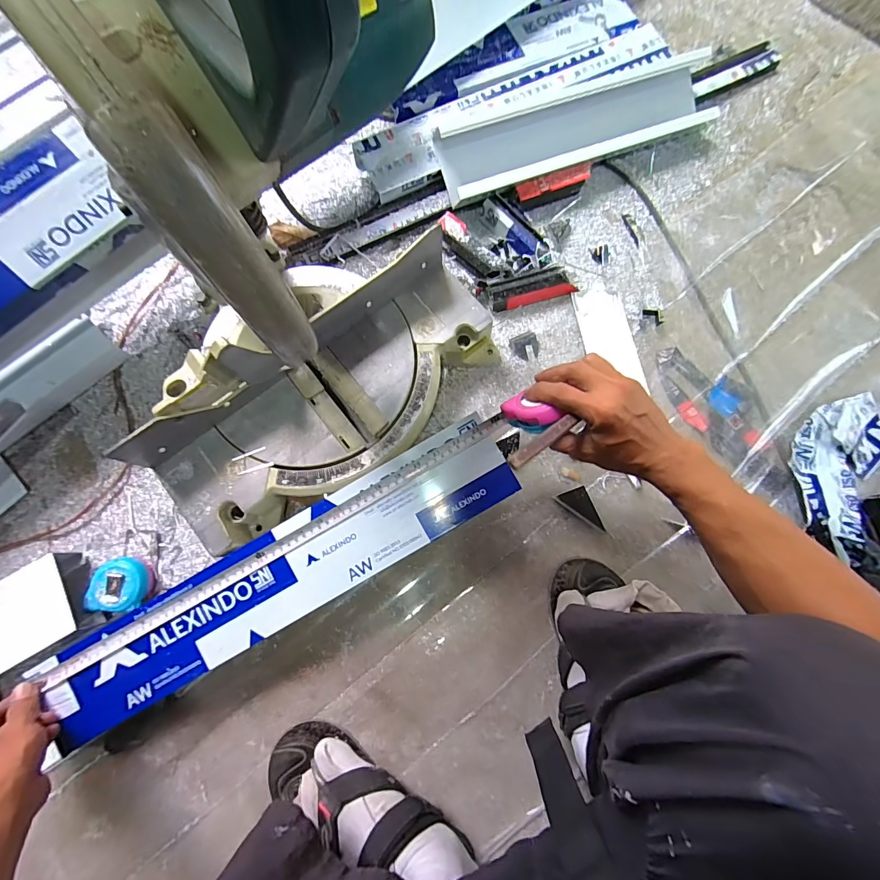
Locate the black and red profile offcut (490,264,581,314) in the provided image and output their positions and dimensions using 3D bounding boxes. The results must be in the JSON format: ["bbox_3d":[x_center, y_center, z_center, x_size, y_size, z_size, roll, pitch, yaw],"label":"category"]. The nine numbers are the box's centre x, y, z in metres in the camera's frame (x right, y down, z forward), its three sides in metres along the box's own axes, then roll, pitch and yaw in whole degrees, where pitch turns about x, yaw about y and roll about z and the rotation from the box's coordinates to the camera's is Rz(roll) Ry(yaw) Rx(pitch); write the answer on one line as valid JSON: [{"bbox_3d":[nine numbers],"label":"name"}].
[{"bbox_3d":[0.140,-0.233,0.622,0.132,0.031,0.052,-17,79,-5],"label":"black and red profile offcut"}]

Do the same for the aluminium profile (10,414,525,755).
[{"bbox_3d":[-0.174,0.152,0.457,0.556,0.015,0.098,-30,80,-1],"label":"aluminium profile"}]

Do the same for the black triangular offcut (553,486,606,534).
[{"bbox_3d":[0.198,0.089,0.559,0.074,0.019,0.036,37,80,6],"label":"black triangular offcut"}]

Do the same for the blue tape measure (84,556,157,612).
[{"bbox_3d":[-0.407,0.184,0.526,0.066,0.034,0.063,0,78,-1],"label":"blue tape measure"}]

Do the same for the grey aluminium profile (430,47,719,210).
[{"bbox_3d":[0.215,-0.504,0.664,0.464,0.053,0.143,-21,80,-5],"label":"grey aluminium profile"}]

